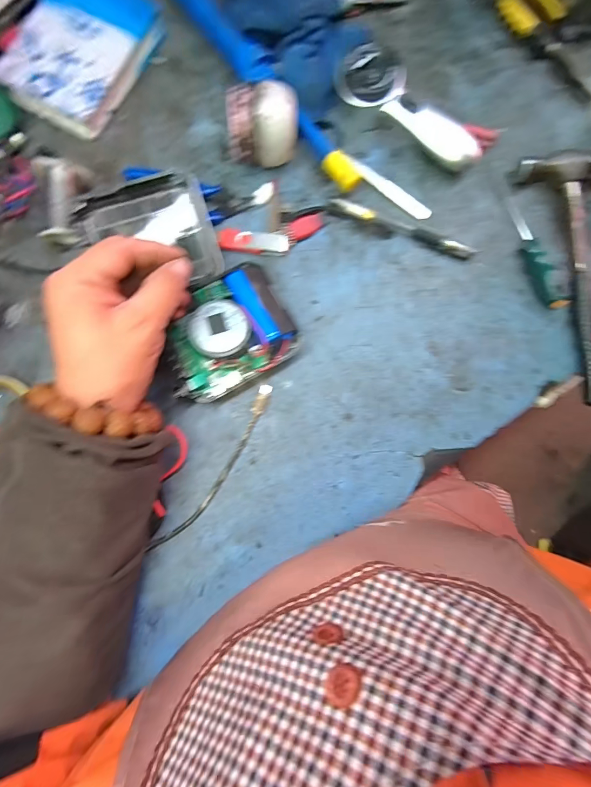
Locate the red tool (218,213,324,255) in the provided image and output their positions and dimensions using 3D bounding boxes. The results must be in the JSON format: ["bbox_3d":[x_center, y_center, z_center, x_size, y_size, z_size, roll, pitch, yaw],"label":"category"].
[{"bbox_3d":[-0.022,-0.149,0.350,0.099,0.008,0.032,-10,85,-3],"label":"red tool"}]

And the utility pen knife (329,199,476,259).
[{"bbox_3d":[0.104,-0.162,0.356,0.145,0.011,0.015,20,84,0],"label":"utility pen knife"}]

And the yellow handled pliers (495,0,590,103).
[{"bbox_3d":[0.268,-0.375,0.387,0.057,0.012,0.148,-29,86,-5],"label":"yellow handled pliers"}]

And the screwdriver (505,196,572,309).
[{"bbox_3d":[0.233,-0.140,0.355,0.021,0.015,0.120,-14,85,-4],"label":"screwdriver"}]

